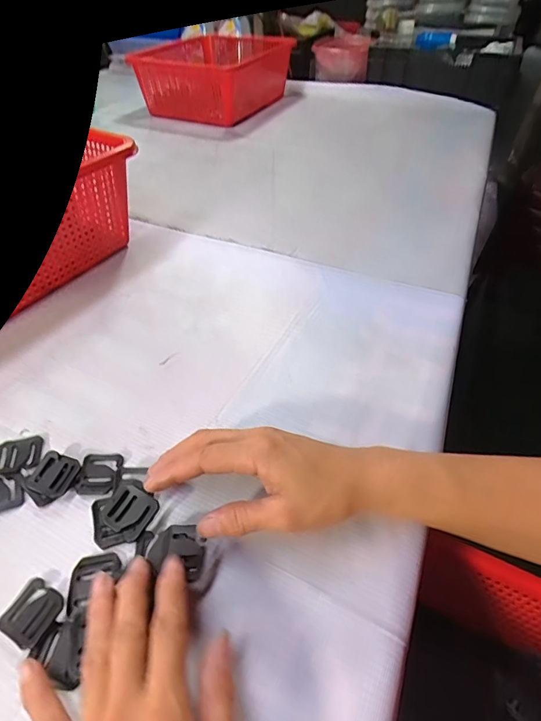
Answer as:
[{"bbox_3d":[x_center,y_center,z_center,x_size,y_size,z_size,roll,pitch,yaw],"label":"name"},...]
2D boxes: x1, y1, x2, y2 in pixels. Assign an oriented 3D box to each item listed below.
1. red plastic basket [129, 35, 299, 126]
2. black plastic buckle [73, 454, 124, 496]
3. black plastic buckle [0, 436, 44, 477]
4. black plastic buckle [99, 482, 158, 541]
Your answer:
[{"bbox_3d":[-0.101,-0.669,0.978,0.231,0.110,0.355,18,49,19],"label":"red plastic basket"},{"bbox_3d":[-0.130,0.086,0.313,0.035,0.008,0.036,4,46,7],"label":"black plastic buckle"},{"bbox_3d":[-0.201,0.076,0.326,0.035,0.006,0.031,-11,46,-8],"label":"black plastic buckle"},{"bbox_3d":[-0.098,0.105,0.285,0.034,0.004,0.030,23,67,23],"label":"black plastic buckle"}]

